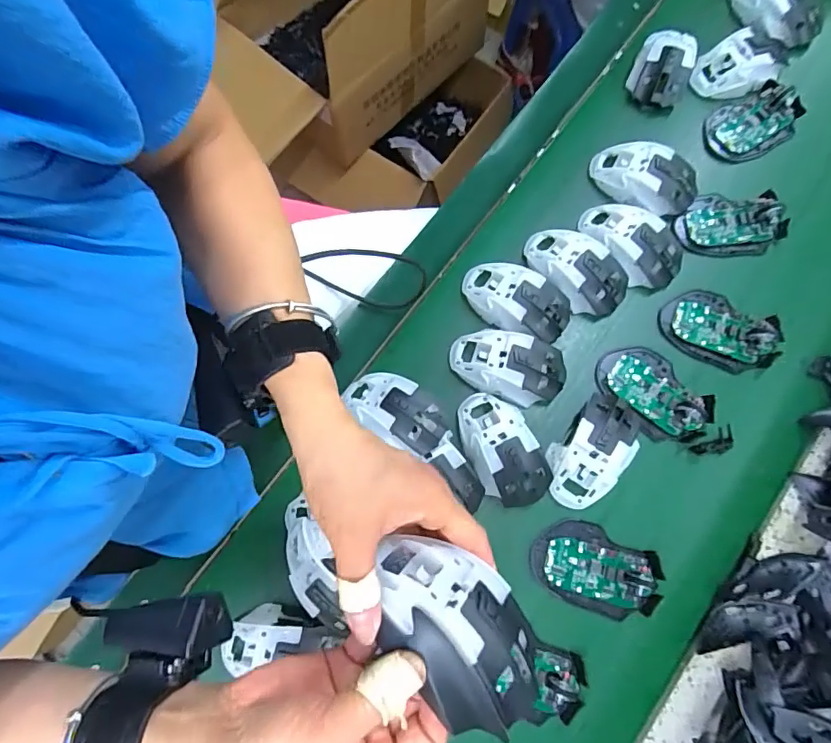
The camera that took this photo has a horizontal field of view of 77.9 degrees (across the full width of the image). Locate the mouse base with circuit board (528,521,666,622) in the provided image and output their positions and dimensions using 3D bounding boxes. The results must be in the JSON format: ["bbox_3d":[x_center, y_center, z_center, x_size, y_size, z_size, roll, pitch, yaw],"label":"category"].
[{"bbox_3d":[0.168,0.184,0.476,0.112,0.018,0.072,23,78,2],"label":"mouse base with circuit board"}]

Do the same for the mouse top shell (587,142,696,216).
[{"bbox_3d":[0.253,-0.213,0.568,0.112,0.034,0.070,13,78,0],"label":"mouse top shell"}]

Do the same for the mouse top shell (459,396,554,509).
[{"bbox_3d":[0.084,0.075,0.499,0.063,0.033,0.115,-21,80,-7],"label":"mouse top shell"}]

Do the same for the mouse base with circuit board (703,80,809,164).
[{"bbox_3d":[0.389,-0.287,0.591,0.109,0.023,0.072,-22,81,-7],"label":"mouse base with circuit board"}]

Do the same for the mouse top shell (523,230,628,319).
[{"bbox_3d":[0.172,-0.111,0.547,0.064,0.034,0.114,-42,83,-10],"label":"mouse top shell"}]

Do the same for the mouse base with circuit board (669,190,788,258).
[{"bbox_3d":[0.345,-0.162,0.565,0.116,0.035,0.066,3,79,-2],"label":"mouse base with circuit board"}]

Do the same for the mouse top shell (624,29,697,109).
[{"bbox_3d":[0.292,-0.358,0.607,0.065,0.038,0.096,22,78,2],"label":"mouse top shell"}]

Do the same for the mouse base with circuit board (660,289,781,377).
[{"bbox_3d":[0.316,-0.044,0.528,0.114,0.019,0.070,31,79,3],"label":"mouse base with circuit board"}]

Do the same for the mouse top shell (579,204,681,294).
[{"bbox_3d":[0.234,-0.141,0.550,0.067,0.031,0.113,-41,83,-10],"label":"mouse top shell"}]

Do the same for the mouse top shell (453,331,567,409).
[{"bbox_3d":[0.093,-0.004,0.521,0.114,0.034,0.066,12,78,0],"label":"mouse top shell"}]

